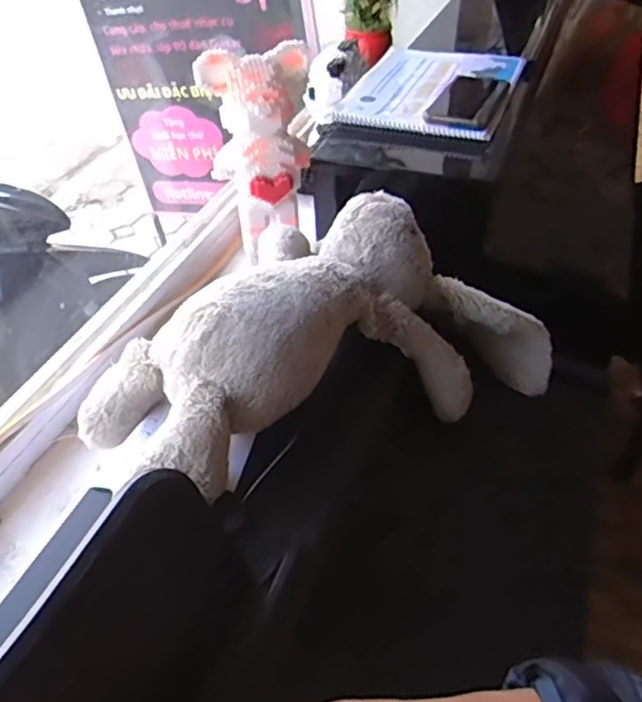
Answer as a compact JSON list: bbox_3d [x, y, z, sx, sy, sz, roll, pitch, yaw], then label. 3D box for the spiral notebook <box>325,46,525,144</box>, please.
[{"bbox_3d":[0.161,-0.374,0.879,0.216,0.016,0.286,15,47,21],"label":"spiral notebook"}]

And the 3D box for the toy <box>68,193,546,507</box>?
[{"bbox_3d":[0.020,-0.007,0.572,0.412,0.172,0.172,-25,47,-21],"label":"toy"}]

